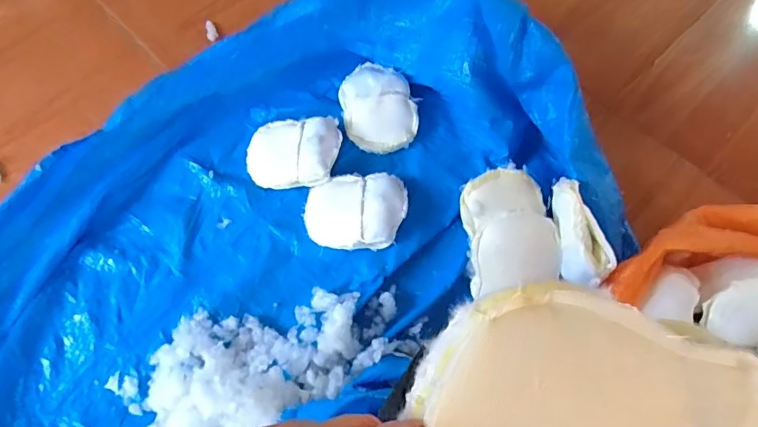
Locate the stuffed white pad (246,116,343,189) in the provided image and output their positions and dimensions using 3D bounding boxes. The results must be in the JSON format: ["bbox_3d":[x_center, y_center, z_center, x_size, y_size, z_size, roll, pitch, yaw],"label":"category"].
[{"bbox_3d":[-0.163,-0.120,0.912,0.186,0.044,0.135,-6,73,14],"label":"stuffed white pad"}]

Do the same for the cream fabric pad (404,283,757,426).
[{"bbox_3d":[0.089,0.108,0.223,0.154,0.020,0.136,21,91,-5],"label":"cream fabric pad"}]

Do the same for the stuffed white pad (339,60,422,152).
[{"bbox_3d":[0.000,-0.208,0.954,0.152,0.072,0.174,-2,65,-1],"label":"stuffed white pad"}]

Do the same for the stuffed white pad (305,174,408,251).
[{"bbox_3d":[-0.042,-0.008,0.860,0.177,0.053,0.138,6,66,3],"label":"stuffed white pad"}]

